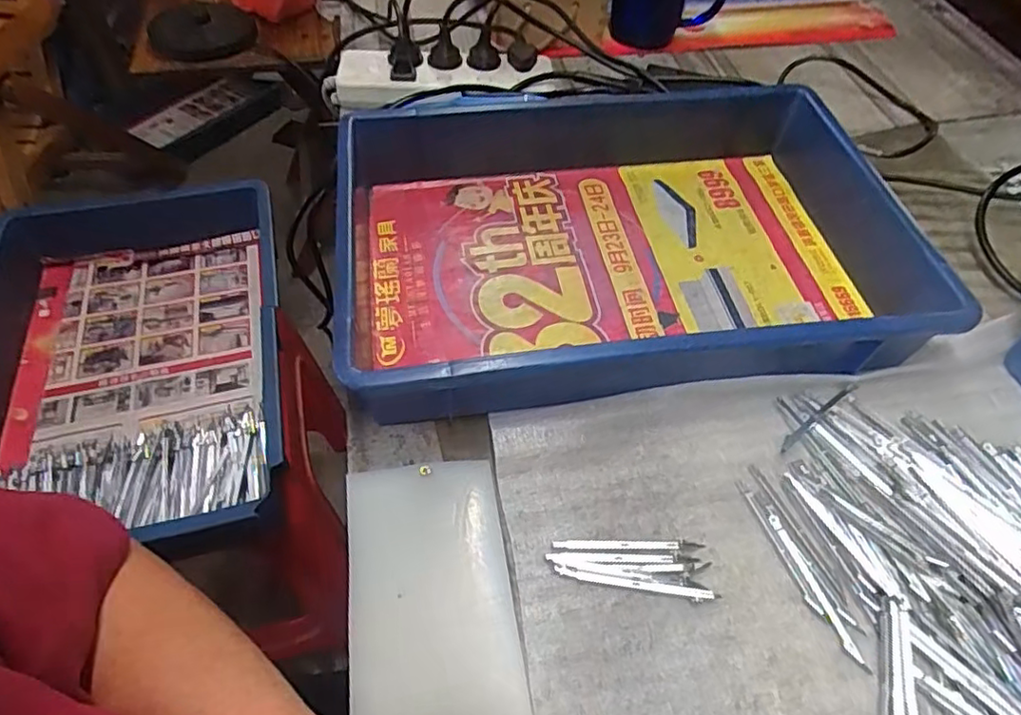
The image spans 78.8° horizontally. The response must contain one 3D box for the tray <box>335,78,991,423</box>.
[{"bbox_3d":[0.085,-0.101,0.501,0.420,0.071,0.287,-7,54,-5],"label":"tray"}]

